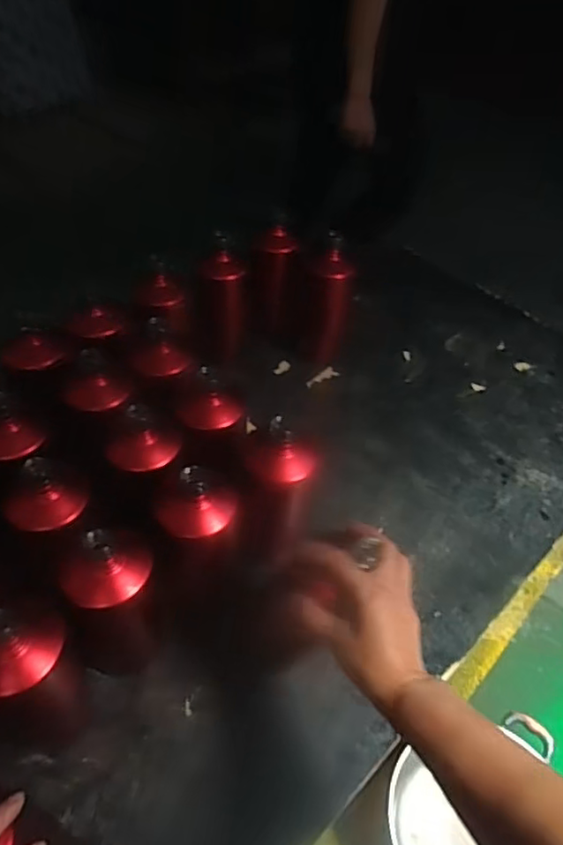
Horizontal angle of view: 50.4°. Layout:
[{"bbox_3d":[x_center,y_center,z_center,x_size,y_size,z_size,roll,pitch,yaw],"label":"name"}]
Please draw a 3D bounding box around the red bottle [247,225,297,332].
[{"bbox_3d":[-0.017,-0.224,0.969,0.062,0.185,0.060,5,47,-3],"label":"red bottle"}]

